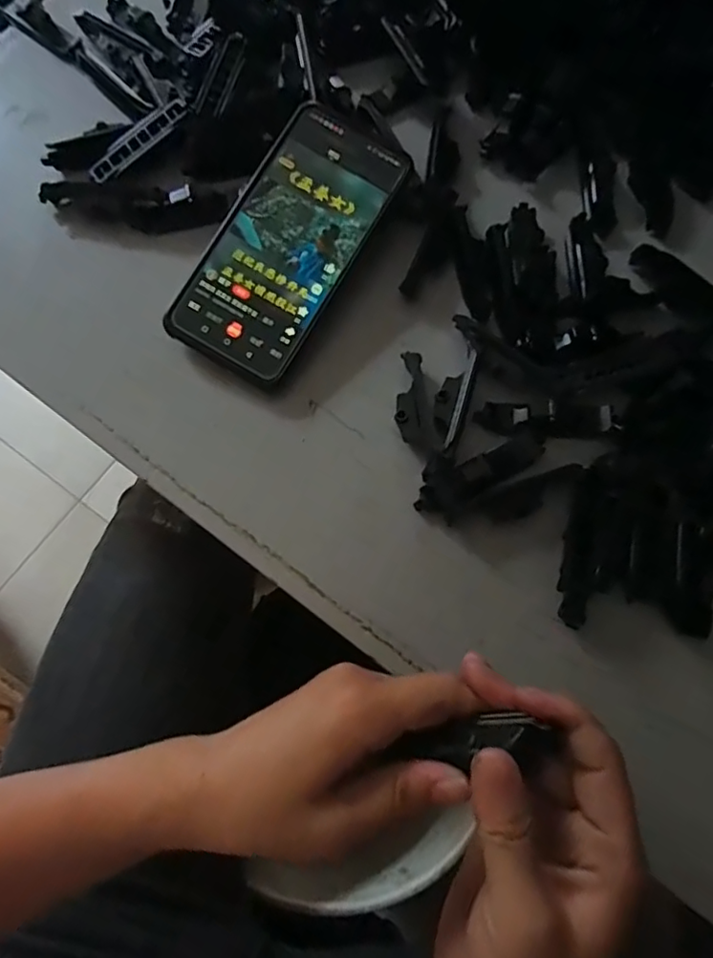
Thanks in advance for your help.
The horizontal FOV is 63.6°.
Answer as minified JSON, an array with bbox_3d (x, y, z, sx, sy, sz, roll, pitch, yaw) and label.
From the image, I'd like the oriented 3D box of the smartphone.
[{"bbox_3d":[-0.040,-0.142,0.344,0.079,0.005,0.166,29,85,1],"label":"smartphone"}]

